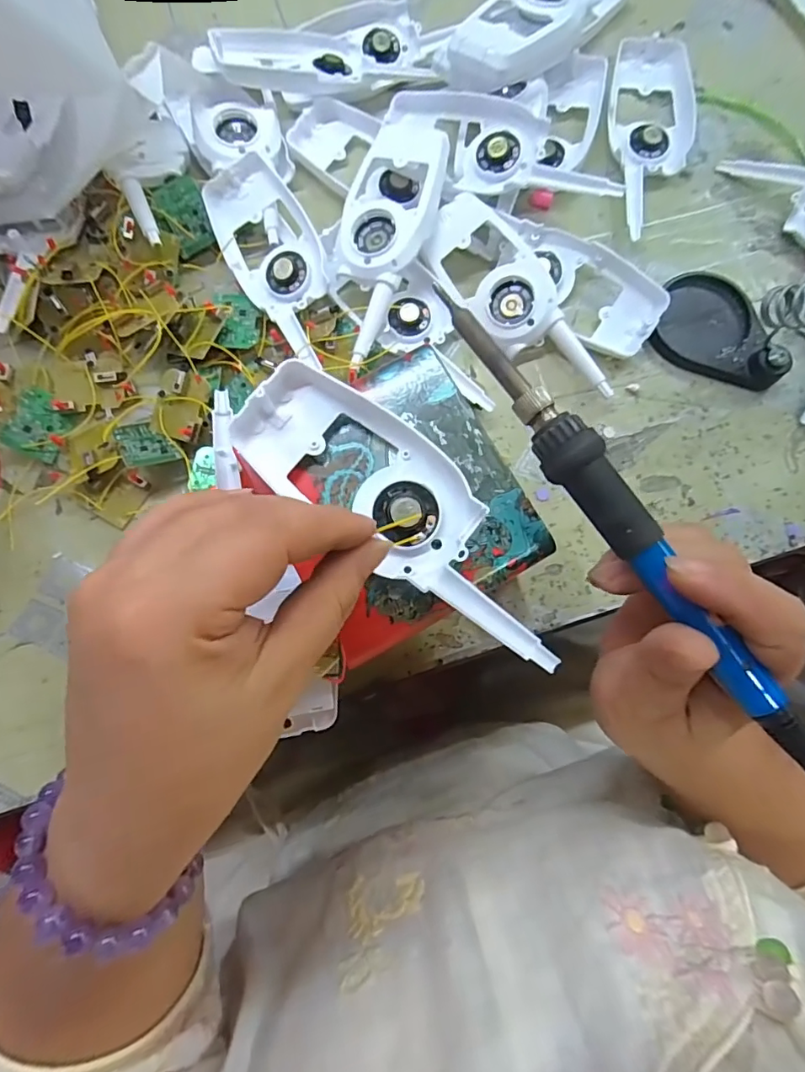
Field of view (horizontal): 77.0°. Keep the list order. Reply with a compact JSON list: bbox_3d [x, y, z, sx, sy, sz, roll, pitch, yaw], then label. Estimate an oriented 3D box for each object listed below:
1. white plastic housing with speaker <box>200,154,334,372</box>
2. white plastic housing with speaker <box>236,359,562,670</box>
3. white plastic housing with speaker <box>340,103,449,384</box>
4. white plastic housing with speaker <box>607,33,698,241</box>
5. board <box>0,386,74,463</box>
[{"bbox_3d":[-0.082,-0.180,0.331,0.056,0.023,0.147,-28,80,-6],"label":"white plastic housing with speaker"},{"bbox_3d":[0.003,-0.011,0.218,0.163,0.016,0.063,43,81,8],"label":"white plastic housing with speaker"},{"bbox_3d":[-0.007,-0.203,0.332,0.057,0.034,0.200,8,79,1],"label":"white plastic housing with speaker"},{"bbox_3d":[0.179,-0.288,0.365,0.060,0.014,0.171,7,79,1],"label":"white plastic housing with speaker"},{"bbox_3d":[-0.237,-0.073,0.329,0.033,0.006,0.043,21,81,-18],"label":"board"}]

